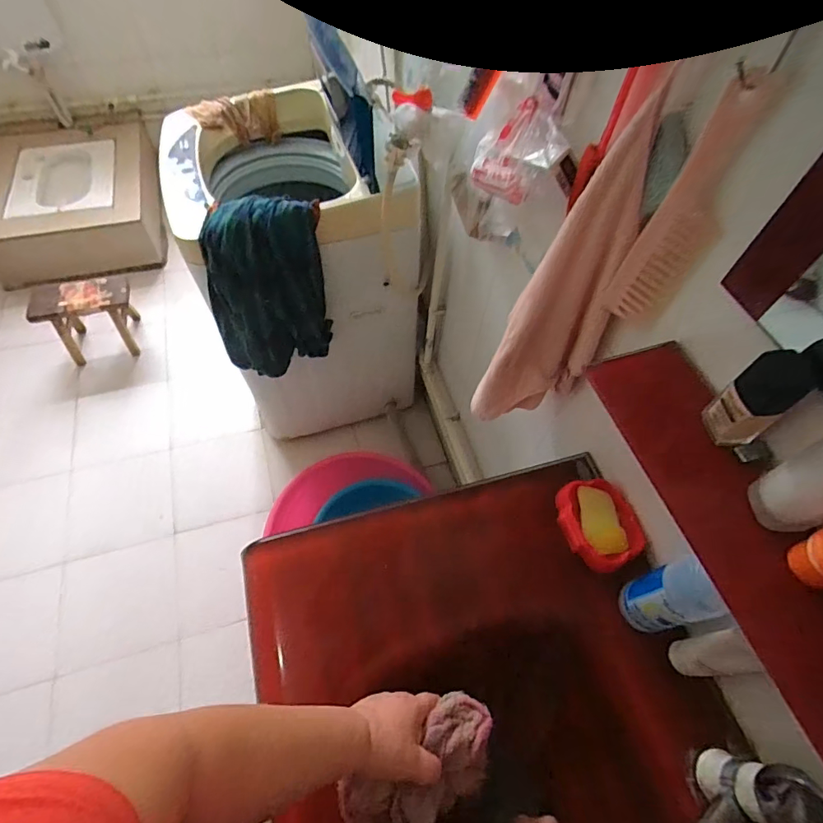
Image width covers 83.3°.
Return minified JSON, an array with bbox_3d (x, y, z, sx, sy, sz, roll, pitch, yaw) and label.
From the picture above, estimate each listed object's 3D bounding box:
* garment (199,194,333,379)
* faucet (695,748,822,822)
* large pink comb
[{"bbox_3d":[-0.309,-0.265,1.008,0.254,0.346,0.157,-17,61,-13],"label":"garment"},{"bbox_3d":[0.261,0.356,0.386,0.167,0.212,0.048,-20,61,-15],"label":"faucet"},{"bbox_3d":[0.245,-0.176,0.429,0.012,0.232,0.054,-39,68,-23],"label":"large pink comb"}]

